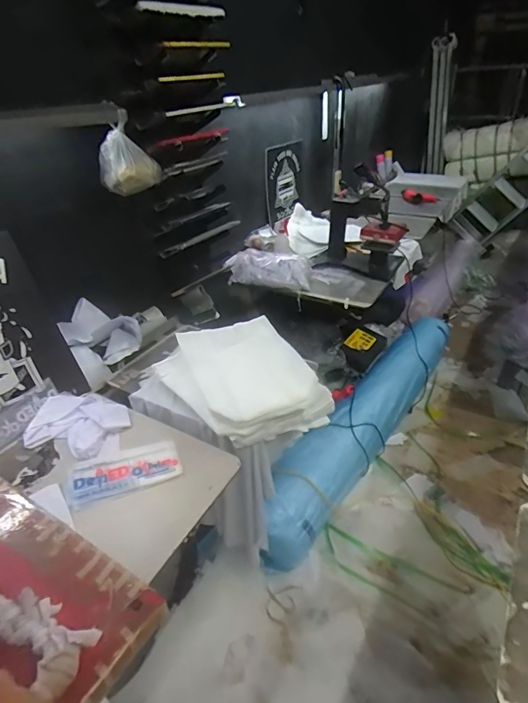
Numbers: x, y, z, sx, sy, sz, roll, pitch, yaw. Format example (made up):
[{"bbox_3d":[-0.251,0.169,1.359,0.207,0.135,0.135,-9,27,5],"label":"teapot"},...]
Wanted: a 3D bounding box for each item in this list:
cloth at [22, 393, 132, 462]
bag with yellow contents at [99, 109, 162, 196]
[{"bbox_3d":[-0.486,0.188,1.122,0.263,0.034,0.196,8,35,16],"label":"cloth"},{"bbox_3d":[-0.400,-0.572,1.241,0.170,0.194,0.125,-8,34,-9],"label":"bag with yellow contents"}]

